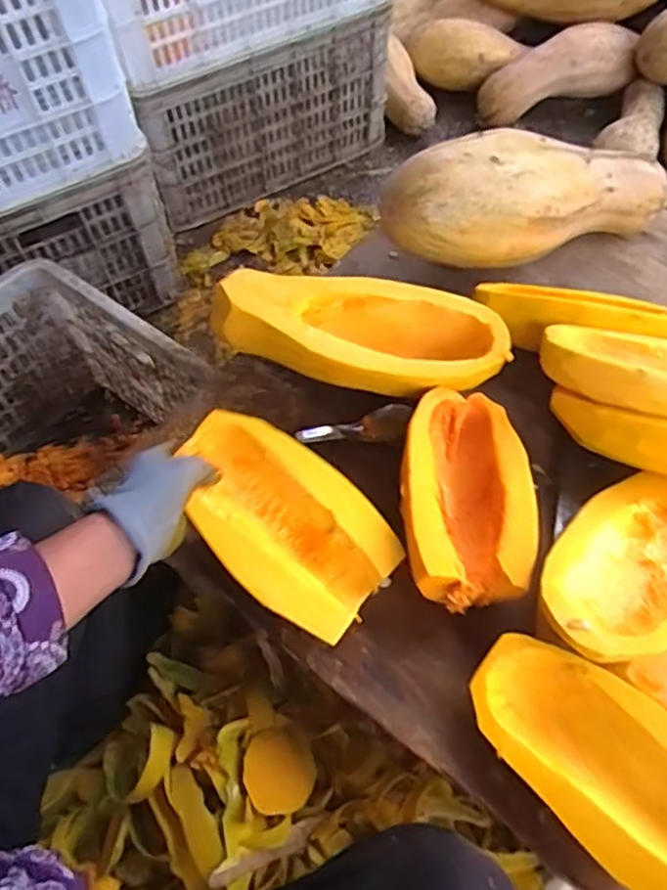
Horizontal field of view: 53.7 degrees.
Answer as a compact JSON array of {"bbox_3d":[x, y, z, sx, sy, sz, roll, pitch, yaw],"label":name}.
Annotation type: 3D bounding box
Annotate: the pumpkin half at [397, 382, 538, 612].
[{"bbox_3d":[0.115,0.042,0.579,0.107,0.067,0.190,1,60,4],"label":"pumpkin half"}]

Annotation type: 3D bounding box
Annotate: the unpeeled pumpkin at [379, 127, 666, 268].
[{"bbox_3d":[0.214,-0.279,0.722,0.331,0.120,0.121,-22,61,-9],"label":"unpeeled pumpkin"}]

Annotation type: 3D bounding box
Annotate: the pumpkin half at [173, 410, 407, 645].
[{"bbox_3d":[-0.048,0.065,0.579,0.208,0.060,0.121,42,78,8],"label":"pumpkin half"}]

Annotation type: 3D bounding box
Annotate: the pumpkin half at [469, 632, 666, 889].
[{"bbox_3d":[0.190,0.223,0.472,0.097,0.061,0.194,-40,66,-19],"label":"pumpkin half"}]

